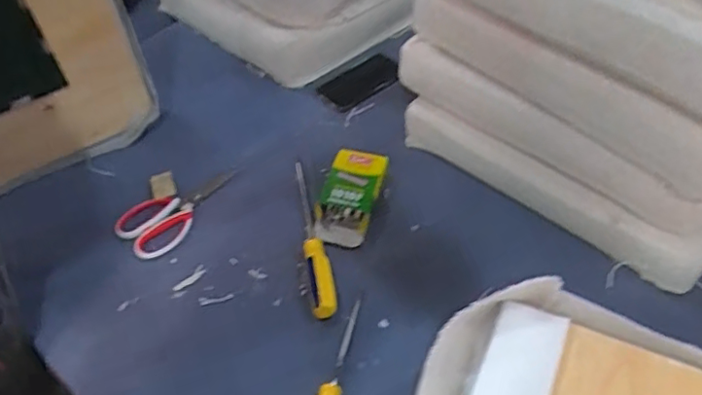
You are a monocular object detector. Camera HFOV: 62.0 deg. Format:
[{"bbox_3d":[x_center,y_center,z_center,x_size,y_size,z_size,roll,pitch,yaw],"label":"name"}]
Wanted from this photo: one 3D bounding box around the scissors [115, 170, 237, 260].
[{"bbox_3d":[-0.251,0.016,0.871,0.185,0.019,0.099,-37,55,-25],"label":"scissors"}]

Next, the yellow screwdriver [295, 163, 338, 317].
[{"bbox_3d":[-0.055,0.046,0.825,0.031,0.030,0.280,-10,48,-5],"label":"yellow screwdriver"}]

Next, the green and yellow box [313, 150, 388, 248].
[{"bbox_3d":[-0.003,0.000,0.861,0.078,0.032,0.158,11,50,14],"label":"green and yellow box"}]

